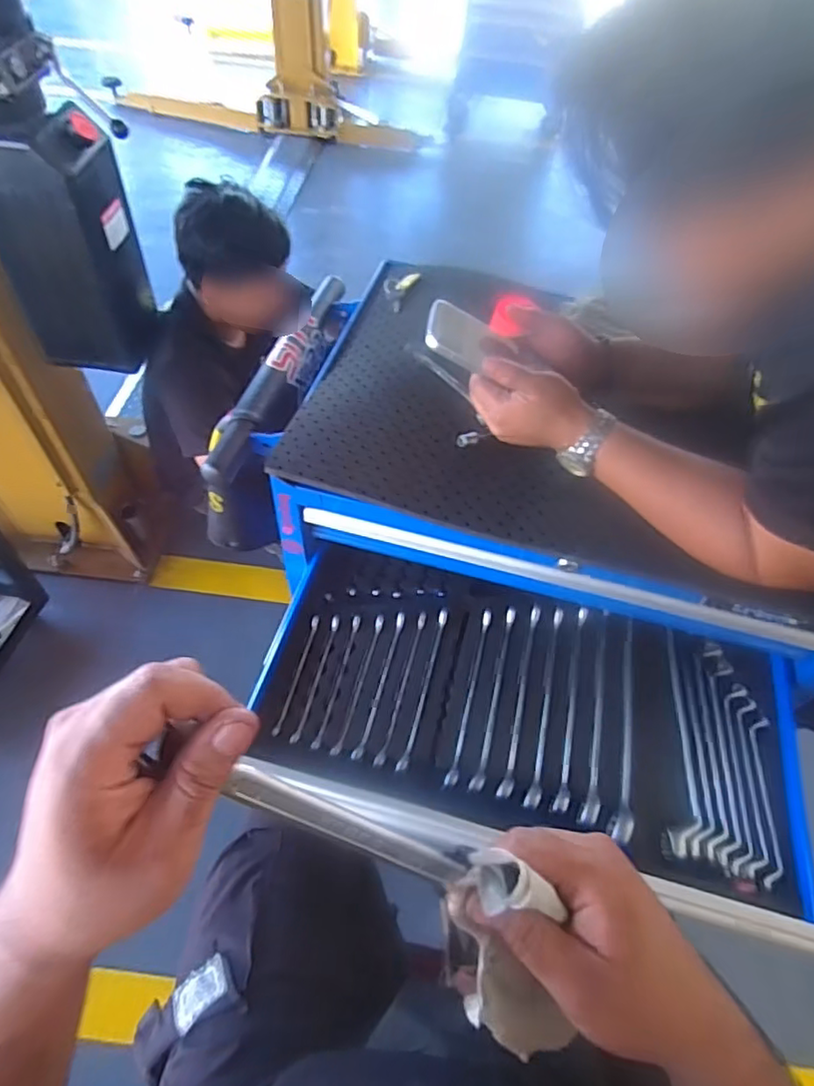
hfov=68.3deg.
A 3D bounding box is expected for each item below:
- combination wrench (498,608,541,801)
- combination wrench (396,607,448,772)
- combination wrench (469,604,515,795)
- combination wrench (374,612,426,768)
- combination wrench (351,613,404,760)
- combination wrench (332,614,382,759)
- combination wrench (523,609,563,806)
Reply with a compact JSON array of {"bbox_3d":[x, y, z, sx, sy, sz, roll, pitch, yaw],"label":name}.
[{"bbox_3d":[0.131,0.172,0.682,0.017,0.007,0.231,15,55,7],"label":"combination wrench"},{"bbox_3d":[0.021,0.161,0.683,0.012,0.009,0.195,15,55,7],"label":"combination wrench"},{"bbox_3d":[0.101,0.170,0.683,0.014,0.008,0.223,15,55,7],"label":"combination wrench"},{"bbox_3d":[-0.005,0.161,0.683,0.010,0.006,0.186,15,55,7],"label":"combination wrench"},{"bbox_3d":[-0.029,0.158,0.684,0.013,0.007,0.179,15,54,7],"label":"combination wrench"},{"bbox_3d":[-0.053,0.157,0.682,0.011,0.007,0.169,14,54,6],"label":"combination wrench"},{"bbox_3d":[0.158,0.178,0.679,0.018,0.010,0.237,15,54,7],"label":"combination wrench"}]

